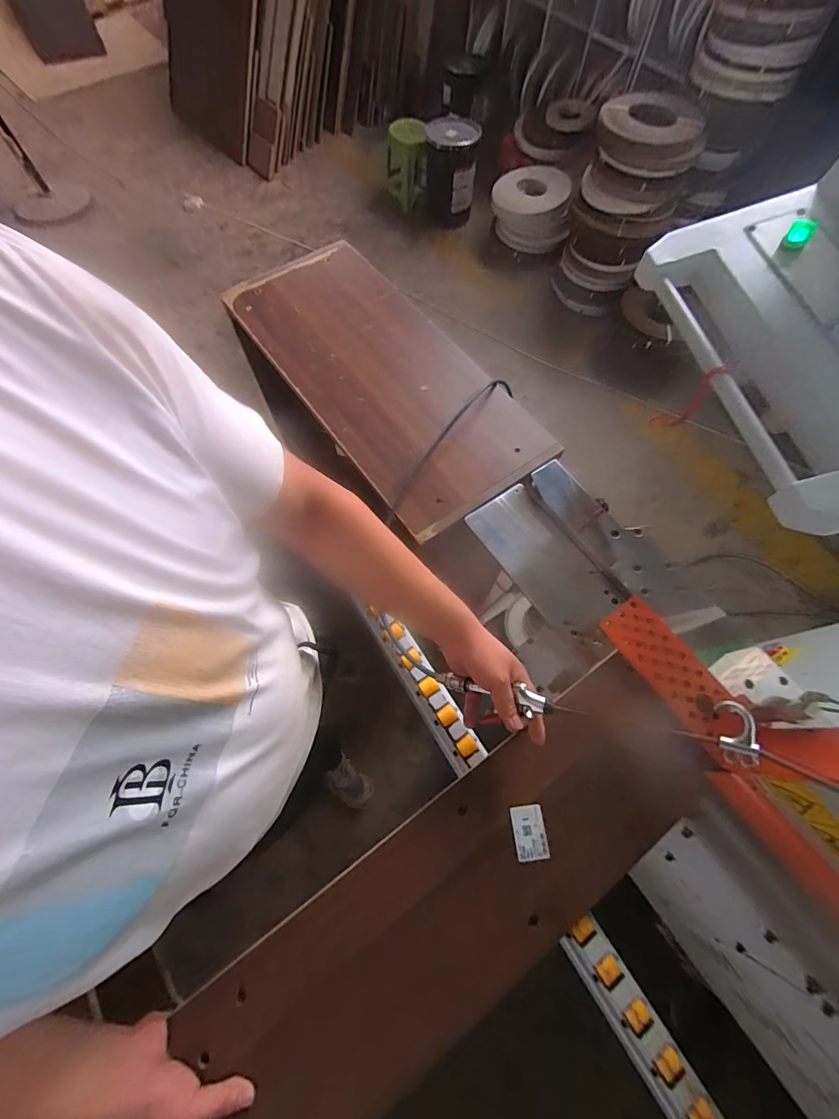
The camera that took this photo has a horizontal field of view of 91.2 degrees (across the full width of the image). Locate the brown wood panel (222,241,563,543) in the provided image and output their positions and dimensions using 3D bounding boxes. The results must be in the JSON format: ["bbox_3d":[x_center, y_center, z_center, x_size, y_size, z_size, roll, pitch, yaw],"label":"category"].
[{"bbox_3d":[-0.089,-0.409,0.873,0.353,0.025,0.793,-34,71,-13],"label":"brown wood panel"}]

